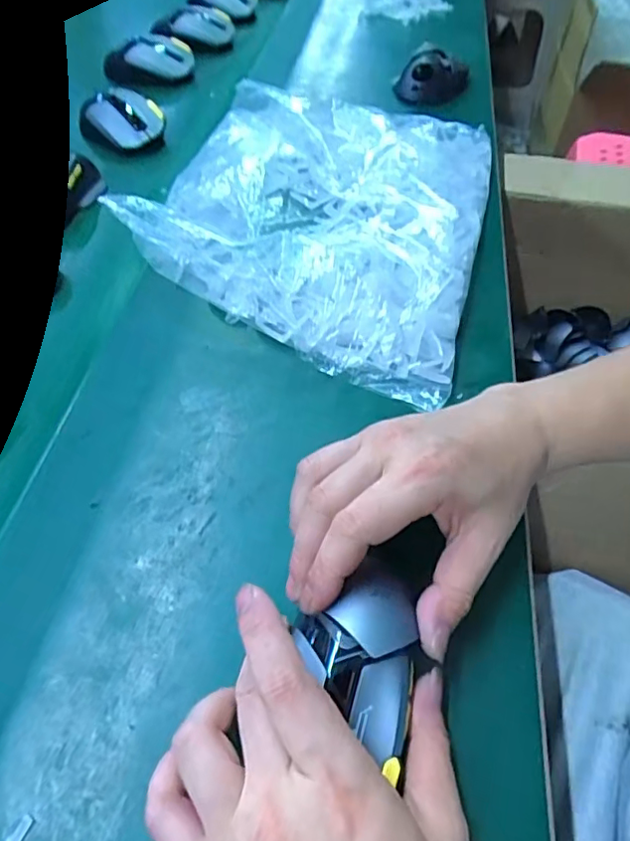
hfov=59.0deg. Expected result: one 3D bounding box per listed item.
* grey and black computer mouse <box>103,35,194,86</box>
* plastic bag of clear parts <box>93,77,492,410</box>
[{"bbox_3d":[-0.235,-0.506,0.787,0.125,0.059,0.044,8,51,22],"label":"grey and black computer mouse"},{"bbox_3d":[0.009,-0.203,0.500,0.277,0.065,0.384,13,53,9],"label":"plastic bag of clear parts"}]

